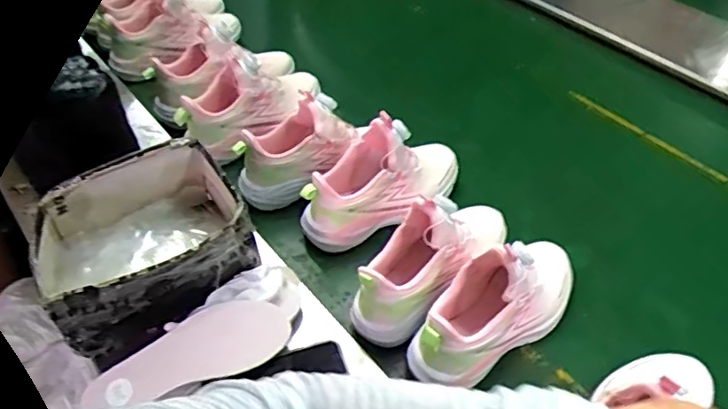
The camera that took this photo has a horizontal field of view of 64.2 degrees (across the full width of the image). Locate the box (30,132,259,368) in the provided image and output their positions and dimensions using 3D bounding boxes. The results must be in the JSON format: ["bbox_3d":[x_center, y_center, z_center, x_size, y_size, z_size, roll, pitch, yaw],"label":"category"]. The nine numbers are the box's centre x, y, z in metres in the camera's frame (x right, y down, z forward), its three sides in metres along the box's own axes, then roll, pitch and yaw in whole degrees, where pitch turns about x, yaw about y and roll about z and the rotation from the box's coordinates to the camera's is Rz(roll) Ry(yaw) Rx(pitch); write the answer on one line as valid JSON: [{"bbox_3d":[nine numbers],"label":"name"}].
[{"bbox_3d":[-0.239,0.040,0.657,0.199,0.117,0.169,-20,47,-19],"label":"box"}]

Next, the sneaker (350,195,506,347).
[{"bbox_3d":[0.088,0.051,0.694,0.103,0.130,0.232,26,49,26],"label":"sneaker"}]

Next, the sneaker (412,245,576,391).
[{"bbox_3d":[0.158,0.101,0.649,0.240,0.125,0.083,-26,49,-24],"label":"sneaker"}]

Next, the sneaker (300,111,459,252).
[{"bbox_3d":[0.031,-0.044,0.789,0.253,0.135,0.085,-29,50,-26],"label":"sneaker"}]

